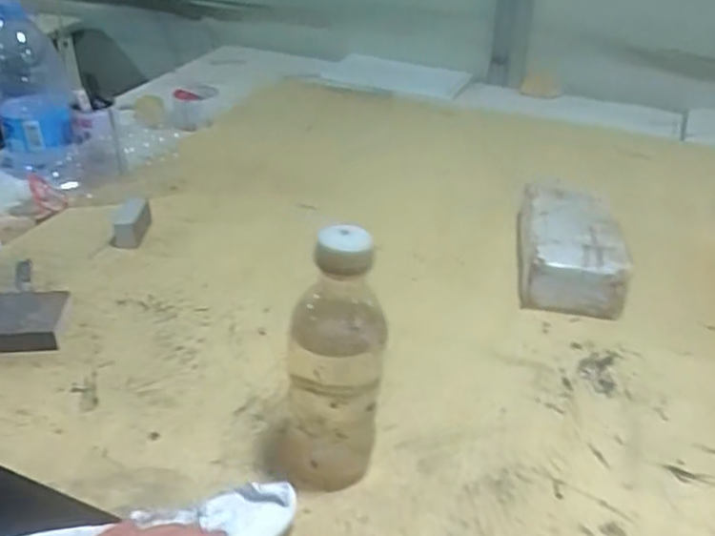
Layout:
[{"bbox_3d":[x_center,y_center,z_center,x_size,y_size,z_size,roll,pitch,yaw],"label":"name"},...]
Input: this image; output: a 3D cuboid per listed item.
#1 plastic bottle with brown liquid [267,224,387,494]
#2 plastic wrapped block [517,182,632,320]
[{"bbox_3d":[-0.025,0.073,0.521,0.084,0.210,0.057,2,34,1],"label":"plastic bottle with brown liquid"},{"bbox_3d":[0.249,-0.034,0.821,0.113,0.062,0.211,6,33,9],"label":"plastic wrapped block"}]

